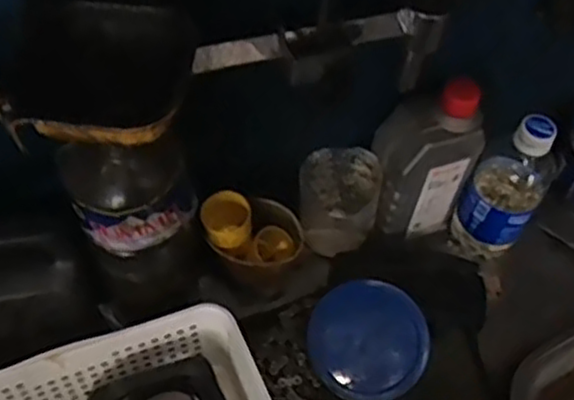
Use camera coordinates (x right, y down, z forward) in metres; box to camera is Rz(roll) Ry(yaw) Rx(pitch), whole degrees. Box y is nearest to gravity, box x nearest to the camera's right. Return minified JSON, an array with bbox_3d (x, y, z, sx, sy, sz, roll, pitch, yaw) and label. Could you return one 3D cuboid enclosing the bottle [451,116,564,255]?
[{"bbox_3d":[0.190,-0.011,0.638,0.063,0.153,0.050,29,56,18],"label":"bottle"}]

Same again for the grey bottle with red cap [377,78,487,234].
[{"bbox_3d":[0.117,-0.030,0.627,0.075,0.163,0.048,-15,55,-15],"label":"grey bottle with red cap"}]

